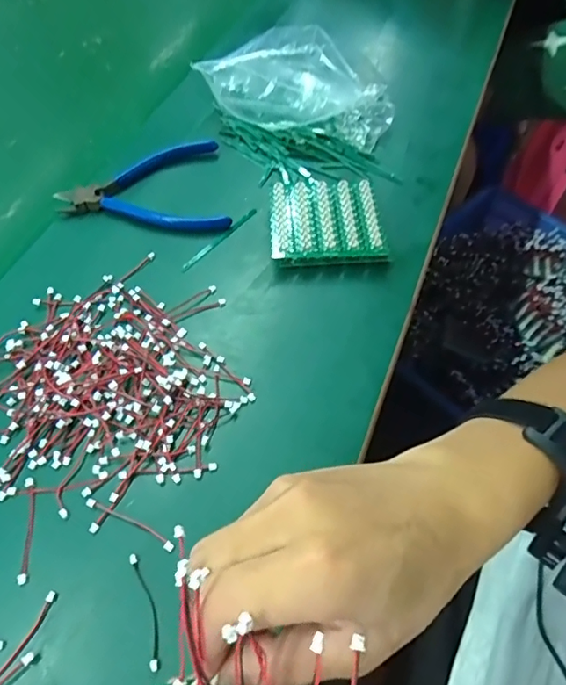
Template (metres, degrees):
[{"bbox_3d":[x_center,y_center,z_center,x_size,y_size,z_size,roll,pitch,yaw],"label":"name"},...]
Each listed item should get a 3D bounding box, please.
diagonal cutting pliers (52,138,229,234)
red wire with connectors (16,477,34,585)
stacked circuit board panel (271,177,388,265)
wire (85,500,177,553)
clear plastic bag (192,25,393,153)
[{"bbox_3d":[-0.118,-0.129,0.433,0.135,0.008,0.103,-11,59,-9],"label":"diagonal cutting pliers"},{"bbox_3d":[-0.146,0.105,0.288,0.007,0.004,0.058,-8,58,-7],"label":"red wire with connectors"},{"bbox_3d":[0.034,-0.098,0.412,0.085,0.018,0.086,-3,58,-4],"label":"stacked circuit board panel"},{"bbox_3d":[-0.087,0.103,0.291,0.058,0.004,0.006,24,60,13],"label":"wire"},{"bbox_3d":[0.014,-0.241,0.475,0.179,0.062,0.092,14,58,7],"label":"clear plastic bag"}]

